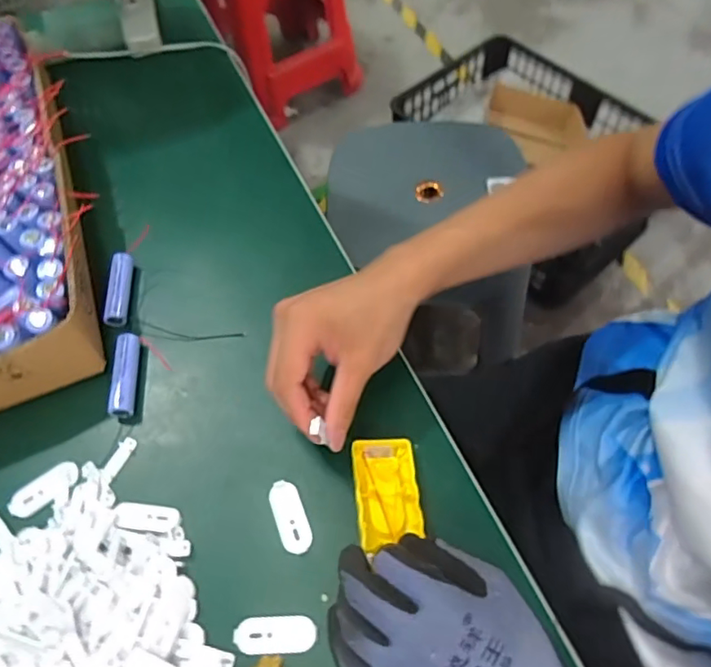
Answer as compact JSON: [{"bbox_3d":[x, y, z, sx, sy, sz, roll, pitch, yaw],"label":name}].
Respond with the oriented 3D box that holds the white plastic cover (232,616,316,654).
[{"bbox_3d":[-0.050,0.189,0.347,0.050,0.004,0.021,-4,61,1],"label":"white plastic cover"}]

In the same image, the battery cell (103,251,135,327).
[{"bbox_3d":[-0.204,-0.038,0.478,0.019,0.018,0.067,-4,61,1],"label":"battery cell"}]

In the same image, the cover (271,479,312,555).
[{"bbox_3d":[-0.045,0.126,0.382,0.020,0.004,0.050,-21,62,-9],"label":"cover"}]

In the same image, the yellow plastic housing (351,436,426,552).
[{"bbox_3d":[0.022,0.107,0.377,0.041,0.016,0.071,-6,61,0],"label":"yellow plastic housing"}]

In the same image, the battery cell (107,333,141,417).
[{"bbox_3d":[-0.179,0.032,0.433,0.018,0.020,0.065,-2,61,2],"label":"battery cell"}]

